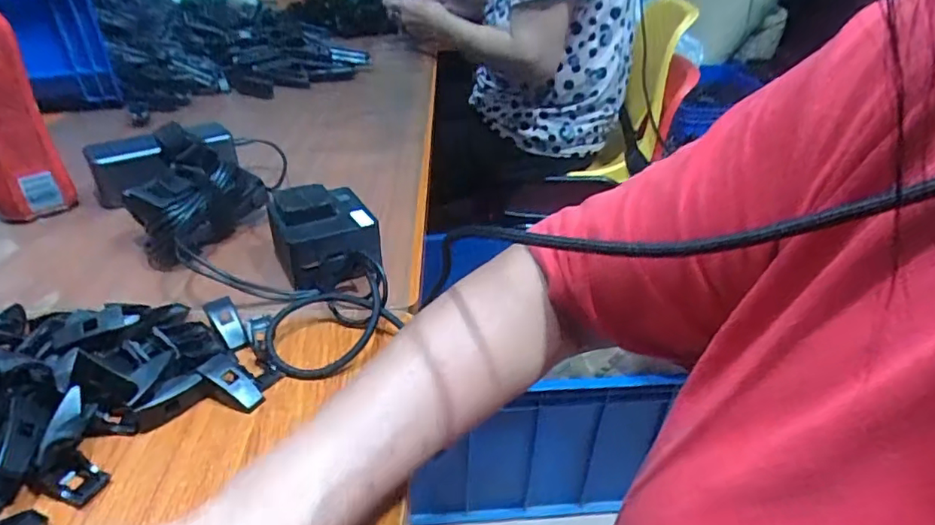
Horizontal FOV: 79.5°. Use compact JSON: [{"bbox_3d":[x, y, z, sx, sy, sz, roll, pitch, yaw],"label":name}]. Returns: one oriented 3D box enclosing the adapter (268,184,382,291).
[{"bbox_3d":[-0.114,-0.023,0.446,0.075,0.057,0.082,-16,37,-24],"label":"adapter"}]

